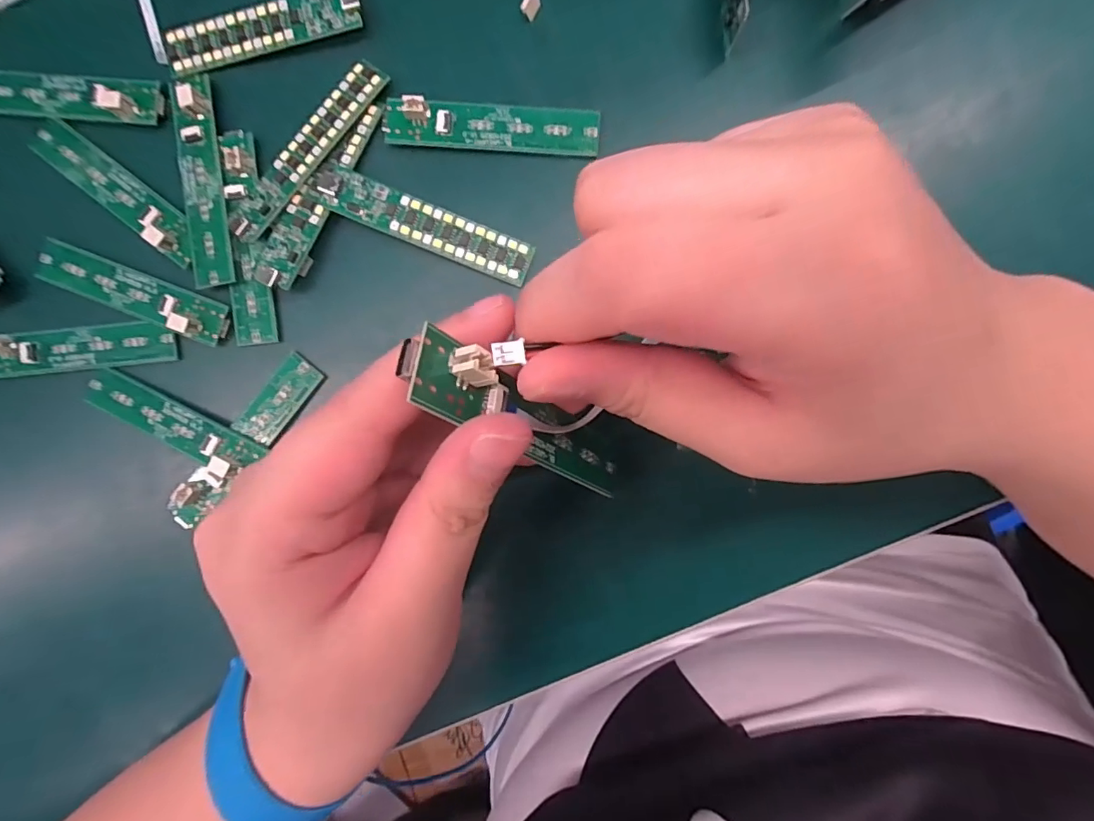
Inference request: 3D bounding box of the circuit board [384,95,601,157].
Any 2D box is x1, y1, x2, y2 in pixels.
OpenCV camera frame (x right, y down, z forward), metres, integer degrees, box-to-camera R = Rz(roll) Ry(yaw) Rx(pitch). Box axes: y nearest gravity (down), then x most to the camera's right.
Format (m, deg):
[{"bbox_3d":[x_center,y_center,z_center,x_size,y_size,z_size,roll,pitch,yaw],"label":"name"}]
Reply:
[{"bbox_3d":[-0.022,-0.110,0.195,0.083,0.006,0.018,4,90,0],"label":"circuit board"}]

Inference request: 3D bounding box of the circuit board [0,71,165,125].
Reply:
[{"bbox_3d":[-0.194,-0.125,0.199,0.079,0.007,0.017,5,92,3],"label":"circuit board"}]

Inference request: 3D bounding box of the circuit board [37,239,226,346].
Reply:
[{"bbox_3d":[-0.167,-0.048,0.200,0.080,0.007,0.018,22,92,3],"label":"circuit board"}]

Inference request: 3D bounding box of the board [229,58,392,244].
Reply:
[{"bbox_3d":[-0.094,-0.101,0.196,0.018,0.005,0.083,39,92,2],"label":"board"}]

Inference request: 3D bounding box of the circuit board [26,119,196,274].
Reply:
[{"bbox_3d":[-0.172,-0.088,0.200,0.079,0.009,0.017,37,92,2],"label":"circuit board"}]

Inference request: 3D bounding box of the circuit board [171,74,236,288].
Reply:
[{"bbox_3d":[-0.137,-0.090,0.196,0.017,0.010,0.081,-6,90,3],"label":"circuit board"}]

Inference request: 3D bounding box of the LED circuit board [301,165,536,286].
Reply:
[{"bbox_3d":[-0.049,-0.073,0.195,0.089,0.006,0.017,22,92,3],"label":"LED circuit board"}]

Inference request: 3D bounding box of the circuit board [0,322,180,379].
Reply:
[{"bbox_3d":[-0.189,-0.025,0.202,0.075,0.008,0.017,-5,90,3],"label":"circuit board"}]

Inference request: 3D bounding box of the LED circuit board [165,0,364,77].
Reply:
[{"bbox_3d":[-0.111,-0.149,0.195,0.080,0.004,0.017,-10,100,6],"label":"LED circuit board"}]

